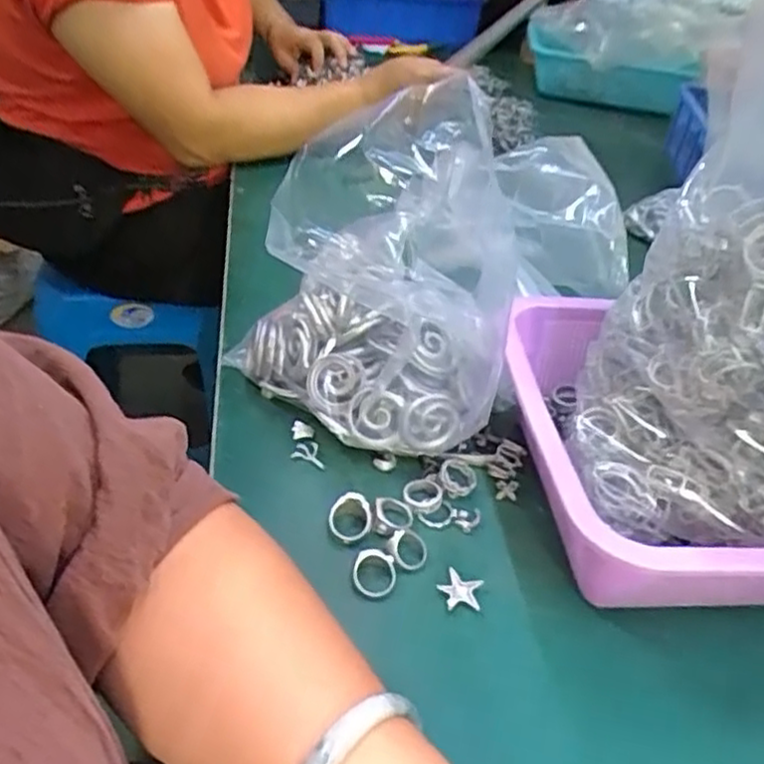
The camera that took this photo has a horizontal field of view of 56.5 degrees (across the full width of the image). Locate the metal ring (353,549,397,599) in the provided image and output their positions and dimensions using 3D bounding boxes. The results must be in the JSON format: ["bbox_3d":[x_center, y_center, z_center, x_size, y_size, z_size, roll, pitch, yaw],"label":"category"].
[{"bbox_3d":[-0.004,0.102,0.380,0.023,0.011,0.023,5,39,-4],"label":"metal ring"}]

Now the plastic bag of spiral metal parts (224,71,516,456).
[{"bbox_3d":[-0.008,-0.060,0.433,0.171,0.205,0.100,7,37,-2],"label":"plastic bag of spiral metal parts"}]

